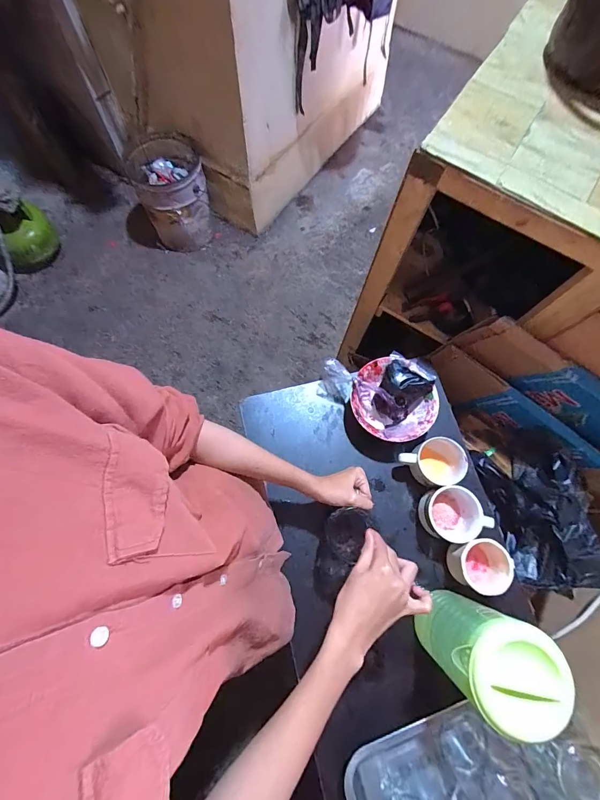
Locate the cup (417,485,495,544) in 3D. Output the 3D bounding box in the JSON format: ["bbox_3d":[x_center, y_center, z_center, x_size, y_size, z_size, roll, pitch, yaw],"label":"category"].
[{"bbox_3d":[0.255,0.191,0.574,0.098,0.059,0.085,3,73,0],"label":"cup"}]

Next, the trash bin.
[{"bbox_3d":[-0.501,-0.813,1.394,0.256,0.326,0.284,-20,74,-7],"label":"trash bin"}]

